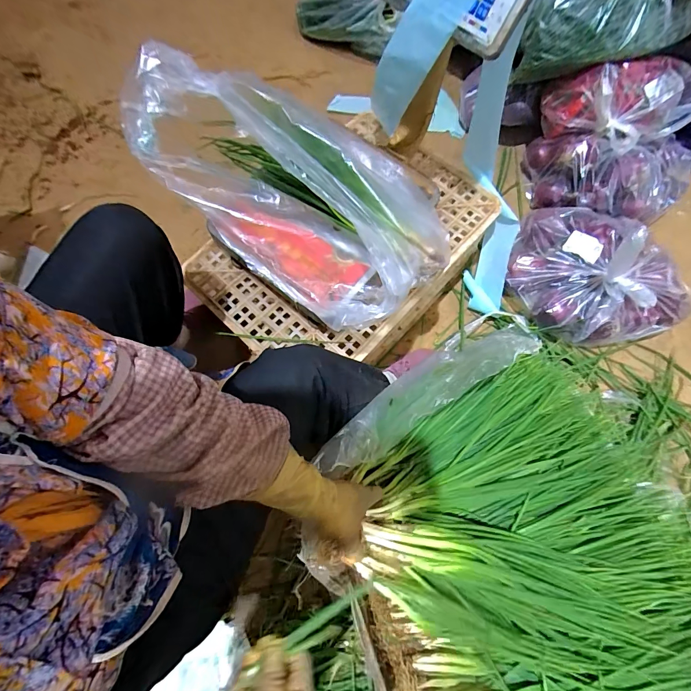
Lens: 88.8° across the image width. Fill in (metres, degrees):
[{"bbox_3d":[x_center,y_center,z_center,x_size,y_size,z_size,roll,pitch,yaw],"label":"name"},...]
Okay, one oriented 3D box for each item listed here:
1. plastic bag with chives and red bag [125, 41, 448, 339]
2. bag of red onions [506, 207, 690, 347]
[{"bbox_3d":[-0.073,-0.233,0.526,0.489,0.171,0.255,35,77,-5],"label":"plastic bag with chives and red bag"},{"bbox_3d":[0.537,-0.159,0.793,0.306,0.152,0.364,-25,75,-6],"label":"bag of red onions"}]

